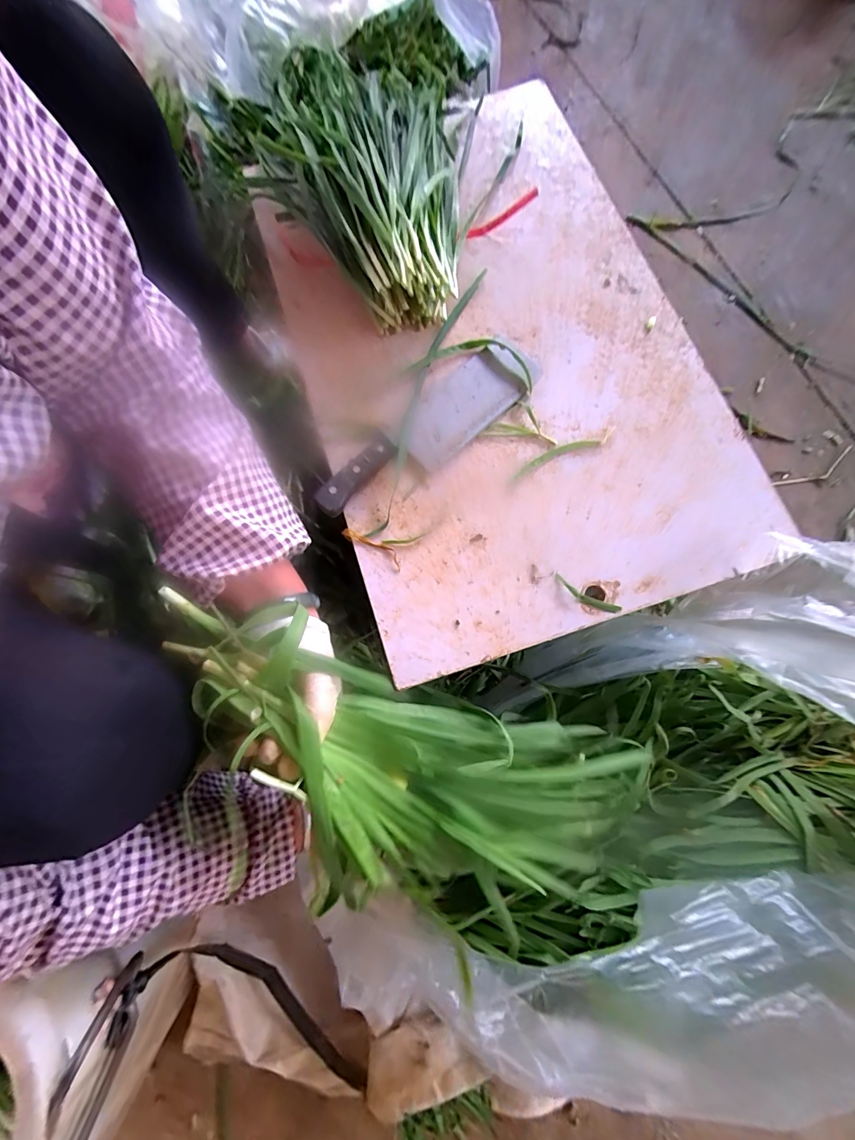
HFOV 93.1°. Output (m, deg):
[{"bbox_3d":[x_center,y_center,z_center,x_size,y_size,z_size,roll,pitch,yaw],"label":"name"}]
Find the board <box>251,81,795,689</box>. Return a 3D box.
[{"bbox_3d":[0.066,-0.227,0.439,0.400,0.037,0.601,-19,77,-3],"label":"board"}]

